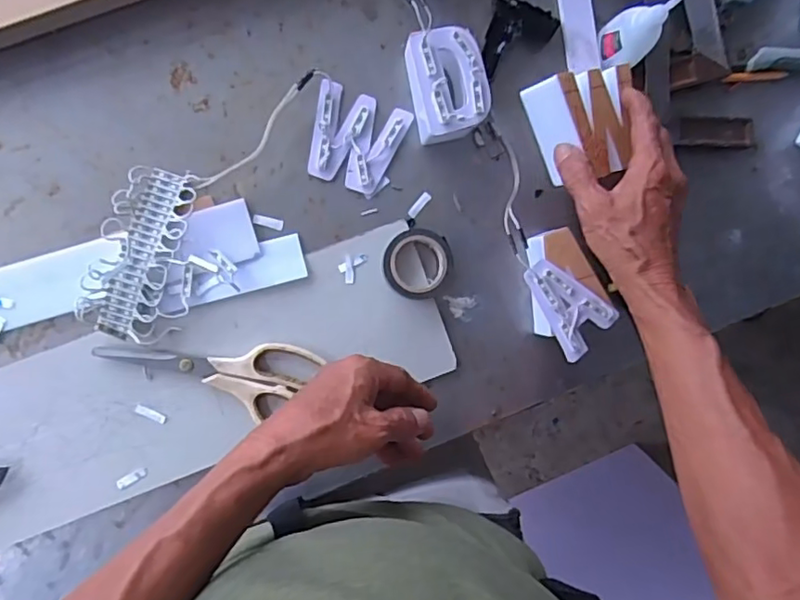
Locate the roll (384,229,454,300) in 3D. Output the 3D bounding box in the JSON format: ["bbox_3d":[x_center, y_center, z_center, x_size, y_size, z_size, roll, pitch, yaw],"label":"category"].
[{"bbox_3d":[0.015,-0.031,0.511,0.058,0.020,0.059,0,90,-7],"label":"roll"}]

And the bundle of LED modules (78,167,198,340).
[{"bbox_3d":[-0.204,-0.037,0.486,0.074,0.029,0.137,17,88,-7],"label":"bundle of LED modules"}]

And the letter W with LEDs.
[{"bbox_3d":[-0.040,-0.138,0.513,0.079,0.010,0.079,19,88,-7],"label":"letter W with LEDs"}]

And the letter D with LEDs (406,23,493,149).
[{"bbox_3d":[0.039,-0.176,0.499,0.056,0.051,0.083,-16,94,-6],"label":"letter D with LEDs"}]

